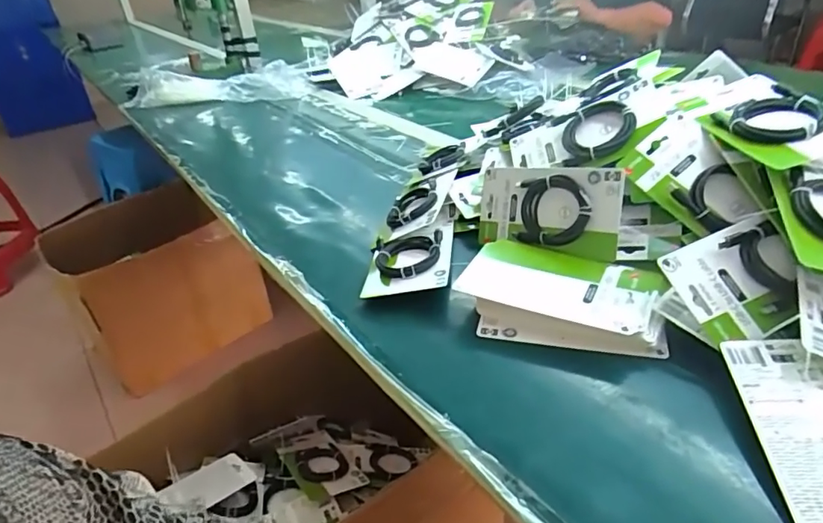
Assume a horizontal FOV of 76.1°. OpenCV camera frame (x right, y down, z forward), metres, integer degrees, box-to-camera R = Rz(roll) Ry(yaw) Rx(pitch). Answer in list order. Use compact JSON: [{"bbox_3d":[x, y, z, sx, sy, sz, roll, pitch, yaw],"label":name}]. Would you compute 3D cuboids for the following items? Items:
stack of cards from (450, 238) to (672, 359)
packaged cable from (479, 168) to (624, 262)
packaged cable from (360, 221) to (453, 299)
[{"bbox_3d":[0.155,0.034,0.561,0.205,0.034,0.127,7,35,18],"label":"stack of cards"},{"bbox_3d":[0.157,-0.061,0.626,0.178,0.098,0.021,10,12,40],"label":"packaged cable"},{"bbox_3d":[-0.005,-0.003,0.648,0.106,0.032,0.143,-1,34,7],"label":"packaged cable"}]

